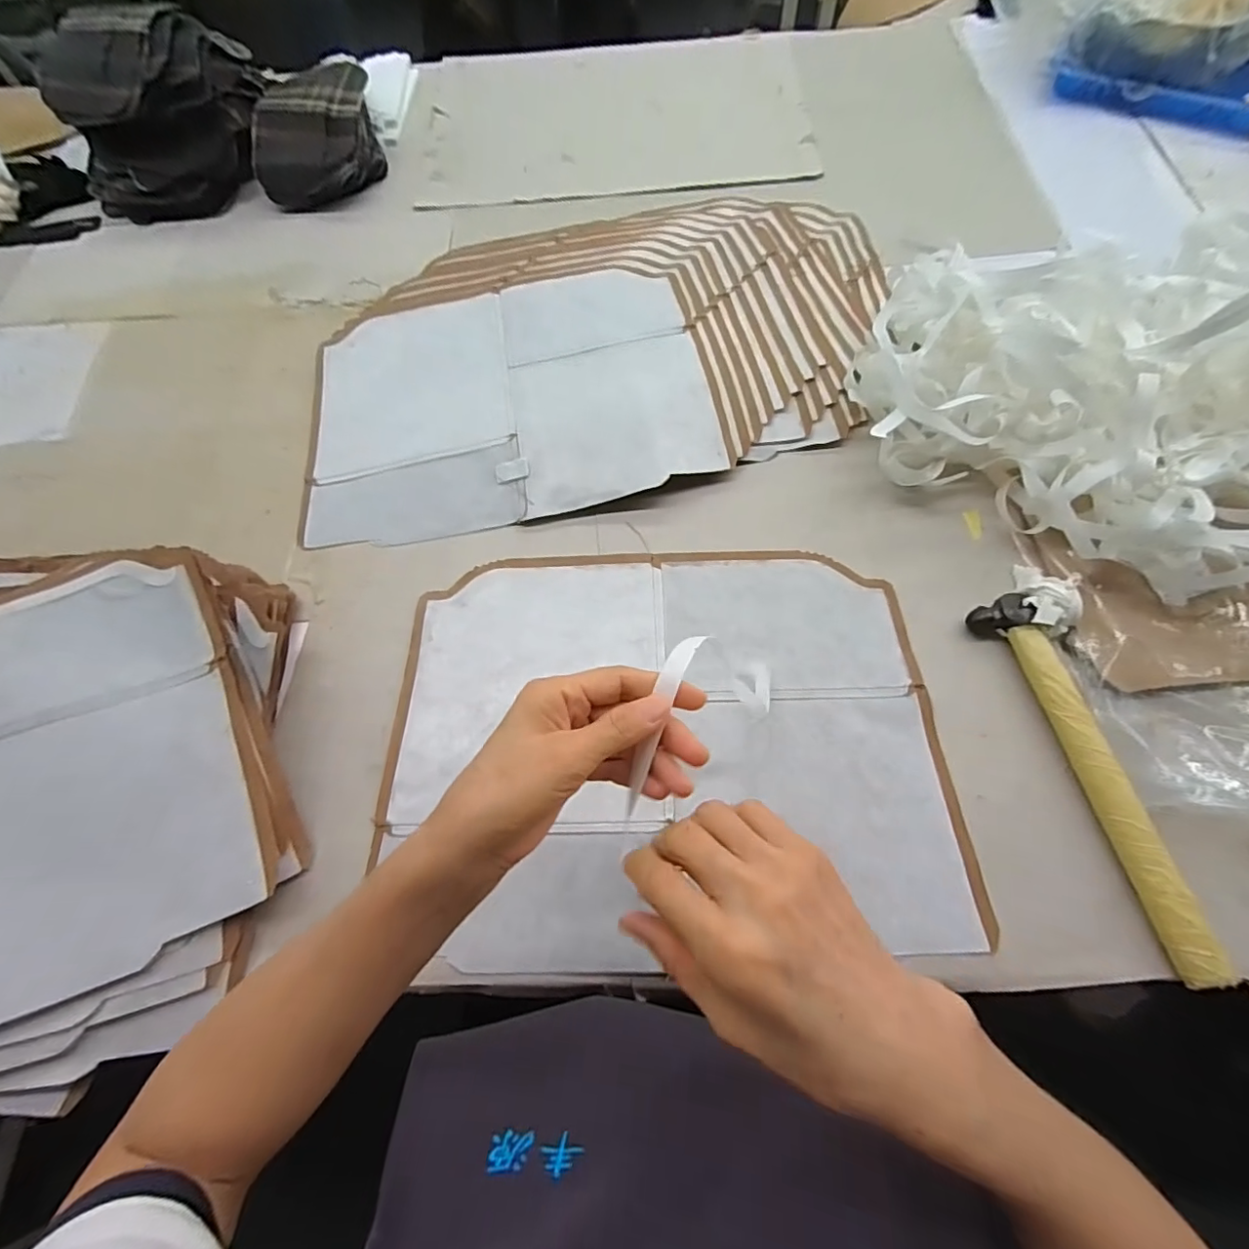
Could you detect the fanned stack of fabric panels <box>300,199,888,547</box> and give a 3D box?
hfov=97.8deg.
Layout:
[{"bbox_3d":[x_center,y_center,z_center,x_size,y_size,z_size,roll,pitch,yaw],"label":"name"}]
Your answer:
[{"bbox_3d":[-0.025,-0.312,0.587,0.621,0.036,0.419,-9,65,-2],"label":"fanned stack of fabric panels"}]

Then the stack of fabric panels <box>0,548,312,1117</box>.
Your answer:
[{"bbox_3d":[-0.482,0.106,0.385,0.466,0.088,0.413,-11,65,-3],"label":"stack of fabric panels"}]

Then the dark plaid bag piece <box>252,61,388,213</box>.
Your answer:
[{"bbox_3d":[-0.418,-0.669,0.751,0.159,0.088,0.198,-9,66,-1],"label":"dark plaid bag piece"}]

